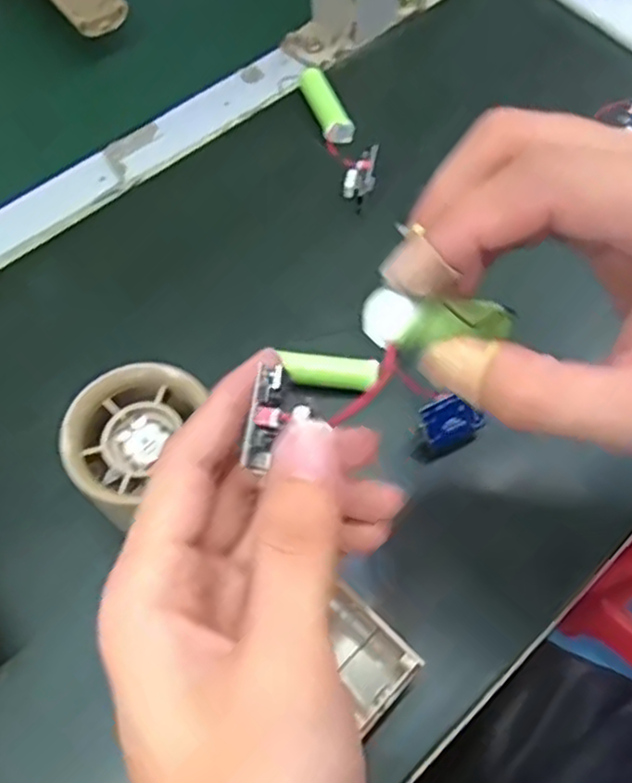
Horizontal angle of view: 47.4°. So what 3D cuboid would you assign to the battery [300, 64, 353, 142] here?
[{"bbox_3d":[0.005,-0.166,0.419,0.015,0.014,0.054,-19,64,-10],"label":"battery"}]

